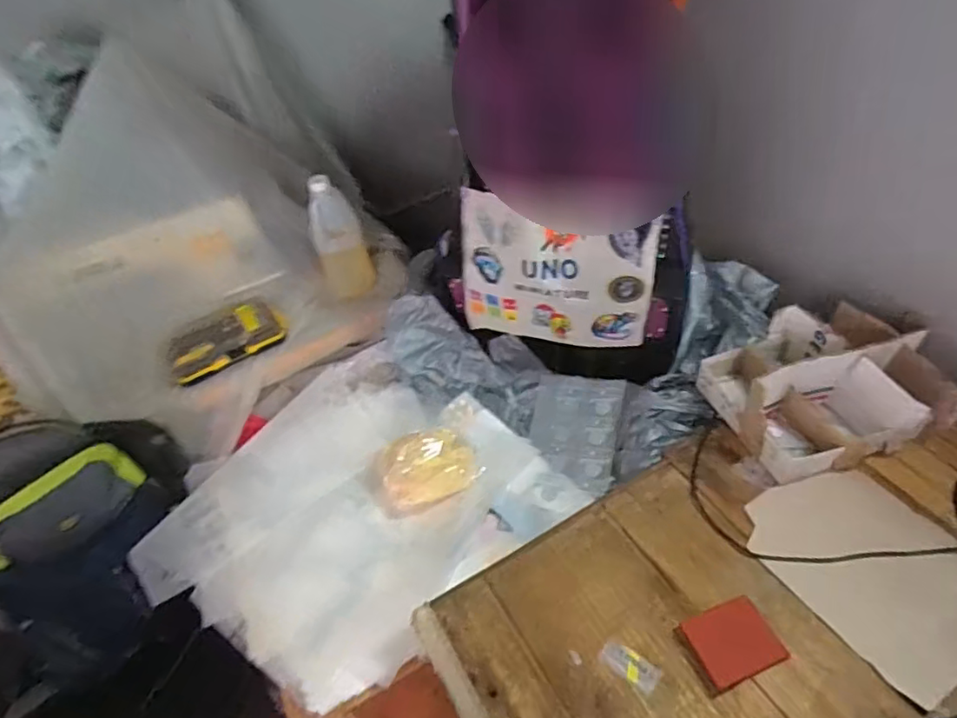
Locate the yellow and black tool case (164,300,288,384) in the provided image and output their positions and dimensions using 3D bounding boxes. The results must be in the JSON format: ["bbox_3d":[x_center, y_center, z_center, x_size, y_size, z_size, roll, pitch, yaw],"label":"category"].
[{"bbox_3d":[-0.441,-0.033,1.052,0.196,0.047,0.103,-33,50,-23],"label":"yellow and black tool case"}]

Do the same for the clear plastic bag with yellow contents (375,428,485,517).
[{"bbox_3d":[-0.085,0.167,0.938,0.167,0.040,0.124,-16,46,-8],"label":"clear plastic bag with yellow contents"}]

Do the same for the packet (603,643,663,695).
[{"bbox_3d":[0.172,0.345,0.679,0.063,0.004,0.030,26,54,29],"label":"packet"}]

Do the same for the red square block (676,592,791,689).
[{"bbox_3d":[0.283,0.313,0.669,0.090,0.011,0.076,-18,46,-10],"label":"red square block"}]

